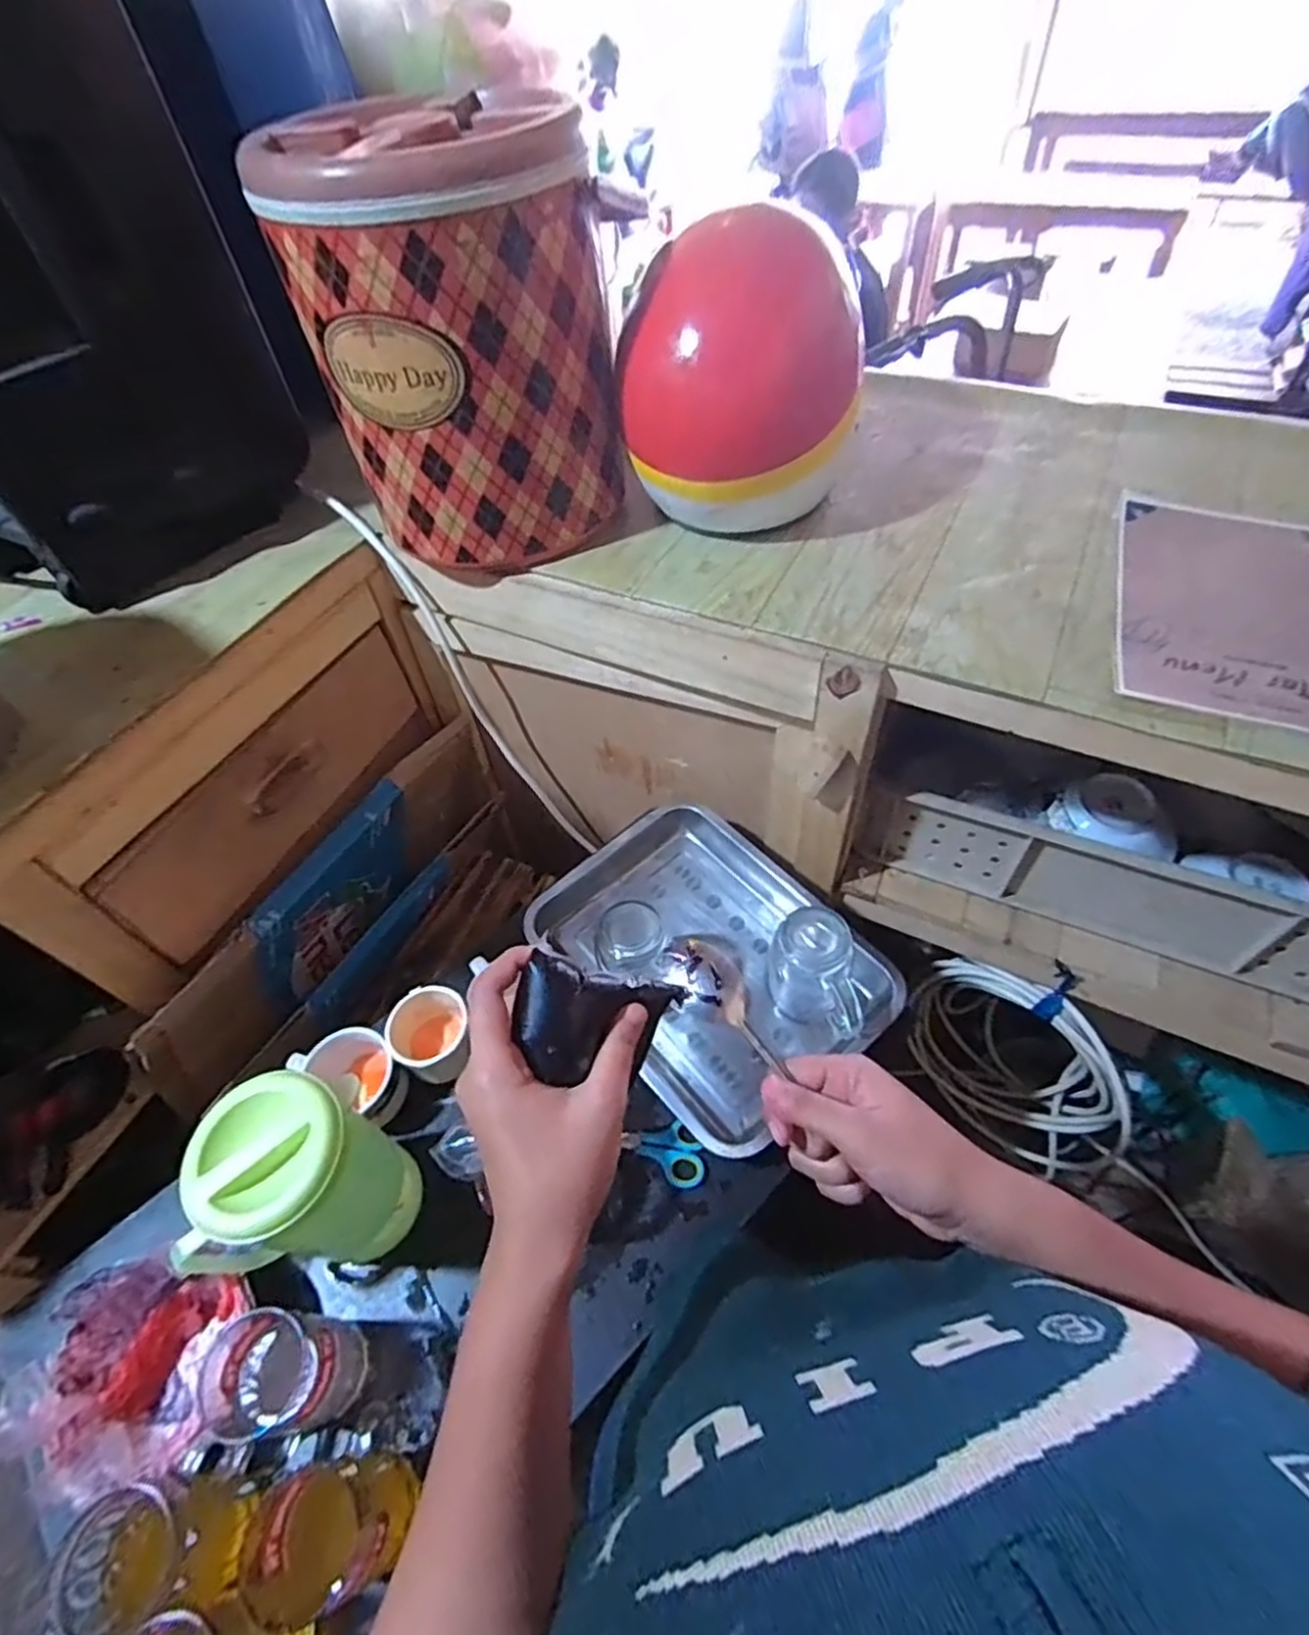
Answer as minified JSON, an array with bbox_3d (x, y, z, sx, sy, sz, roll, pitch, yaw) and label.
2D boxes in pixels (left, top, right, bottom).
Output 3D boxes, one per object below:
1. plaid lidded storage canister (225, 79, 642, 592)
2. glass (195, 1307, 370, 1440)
[{"bbox_3d":[-0.174,-0.426,0.675,0.255,0.315,0.216,-26,56,-15],"label":"plaid lidded storage canister"},{"bbox_3d":[-0.265,0.408,0.531,0.074,0.118,0.067,-5,54,1],"label":"glass"}]

